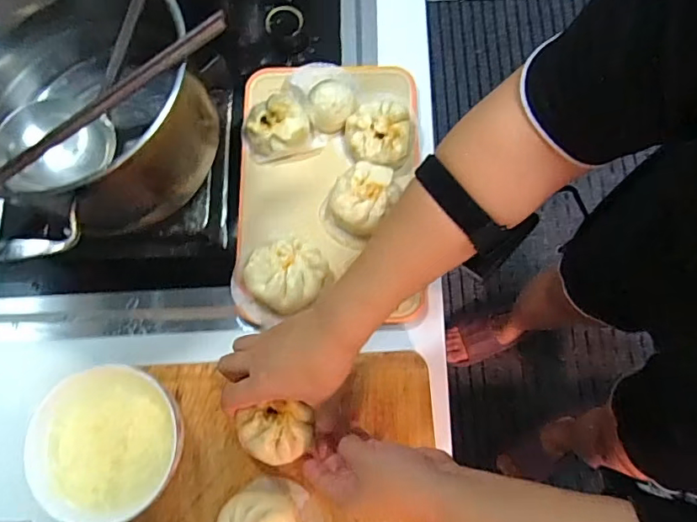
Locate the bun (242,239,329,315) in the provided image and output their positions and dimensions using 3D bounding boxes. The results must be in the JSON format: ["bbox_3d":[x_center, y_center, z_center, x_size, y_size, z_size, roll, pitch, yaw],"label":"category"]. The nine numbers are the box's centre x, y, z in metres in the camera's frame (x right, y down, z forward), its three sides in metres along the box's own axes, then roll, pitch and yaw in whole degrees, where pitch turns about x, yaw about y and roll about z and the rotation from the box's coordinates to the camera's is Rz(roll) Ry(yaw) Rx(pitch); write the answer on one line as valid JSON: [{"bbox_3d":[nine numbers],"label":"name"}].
[{"bbox_3d":[-0.065,0.016,0.502,0.078,0.046,0.071,0,75,2],"label":"bun"}]

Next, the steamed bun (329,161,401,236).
[{"bbox_3d":[0.019,-0.067,0.522,0.072,0.046,0.079,0,75,2],"label":"steamed bun"}]

